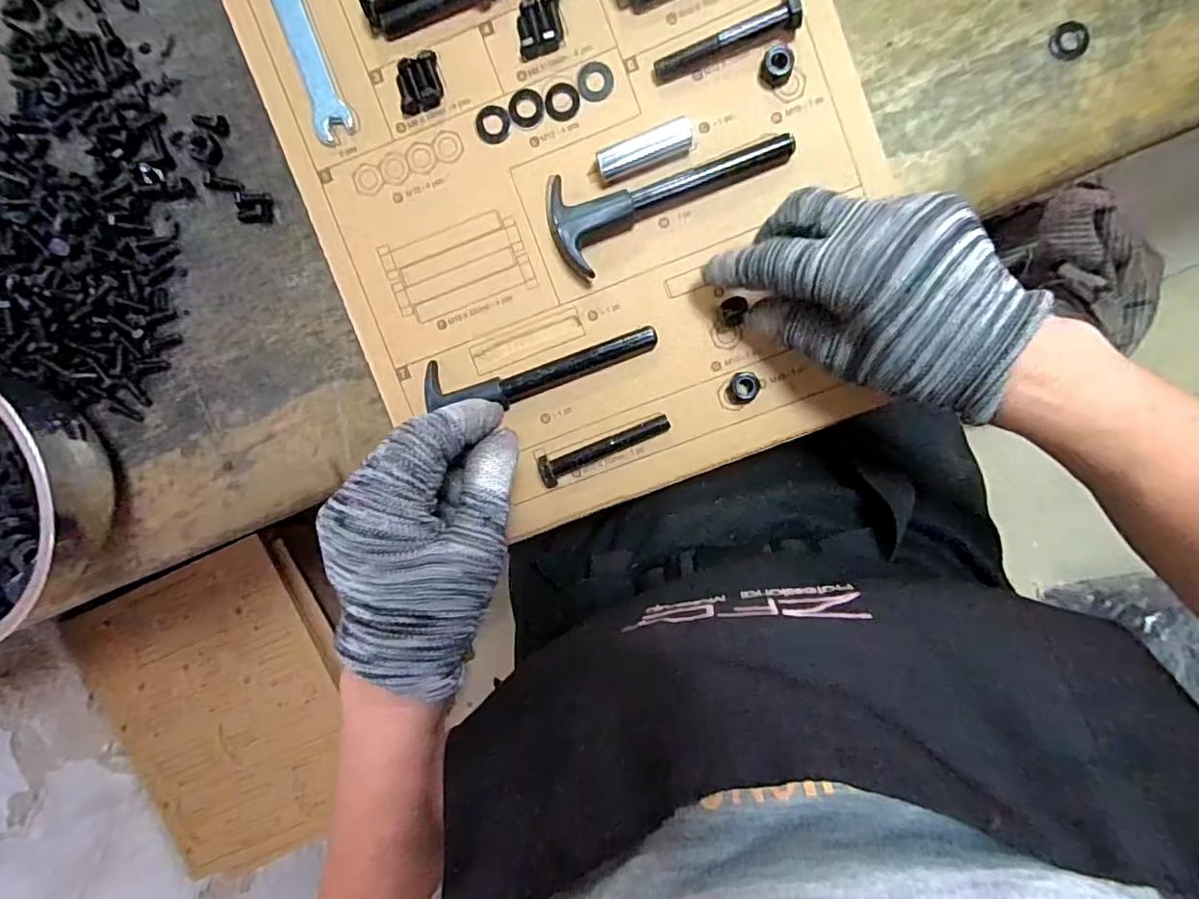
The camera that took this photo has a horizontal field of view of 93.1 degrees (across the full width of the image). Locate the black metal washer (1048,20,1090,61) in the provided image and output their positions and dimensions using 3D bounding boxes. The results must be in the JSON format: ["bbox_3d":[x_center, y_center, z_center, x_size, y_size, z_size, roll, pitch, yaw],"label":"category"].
[{"bbox_3d":[0.255,-0.222,0.307,0.021,0.004,0.019,-38,92,6],"label":"black metal washer"}]

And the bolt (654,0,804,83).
[{"bbox_3d":[0.065,-0.211,0.292,0.074,0.017,0.017,-18,94,5],"label":"bolt"}]

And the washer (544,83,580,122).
[{"bbox_3d":[-0.020,-0.188,0.307,0.019,0.004,0.019,0,95,4],"label":"washer"}]

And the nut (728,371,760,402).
[{"bbox_3d":[0.079,-0.034,0.309,0.016,0.008,0.017,0,95,4],"label":"nut"}]

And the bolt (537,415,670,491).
[{"bbox_3d":[0.002,0.000,0.314,0.077,0.017,0.016,-23,93,6],"label":"bolt"}]

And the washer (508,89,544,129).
[{"bbox_3d":[-0.040,-0.185,0.307,0.019,0.004,0.020,0,95,4],"label":"washer"}]

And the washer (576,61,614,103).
[{"bbox_3d":[-0.002,-0.198,0.304,0.019,0.004,0.020,0,95,4],"label":"washer"}]

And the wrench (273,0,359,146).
[{"bbox_3d":[-0.160,-0.224,0.306,0.026,0.004,0.114,-22,93,6],"label":"wrench"}]

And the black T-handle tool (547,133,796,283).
[{"bbox_3d":[0.037,-0.140,0.300,0.131,0.016,0.051,-23,93,6],"label":"black T-handle tool"}]

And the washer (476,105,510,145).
[{"bbox_3d":[-0.058,-0.177,0.309,0.019,0.004,0.019,0,95,4],"label":"washer"}]

